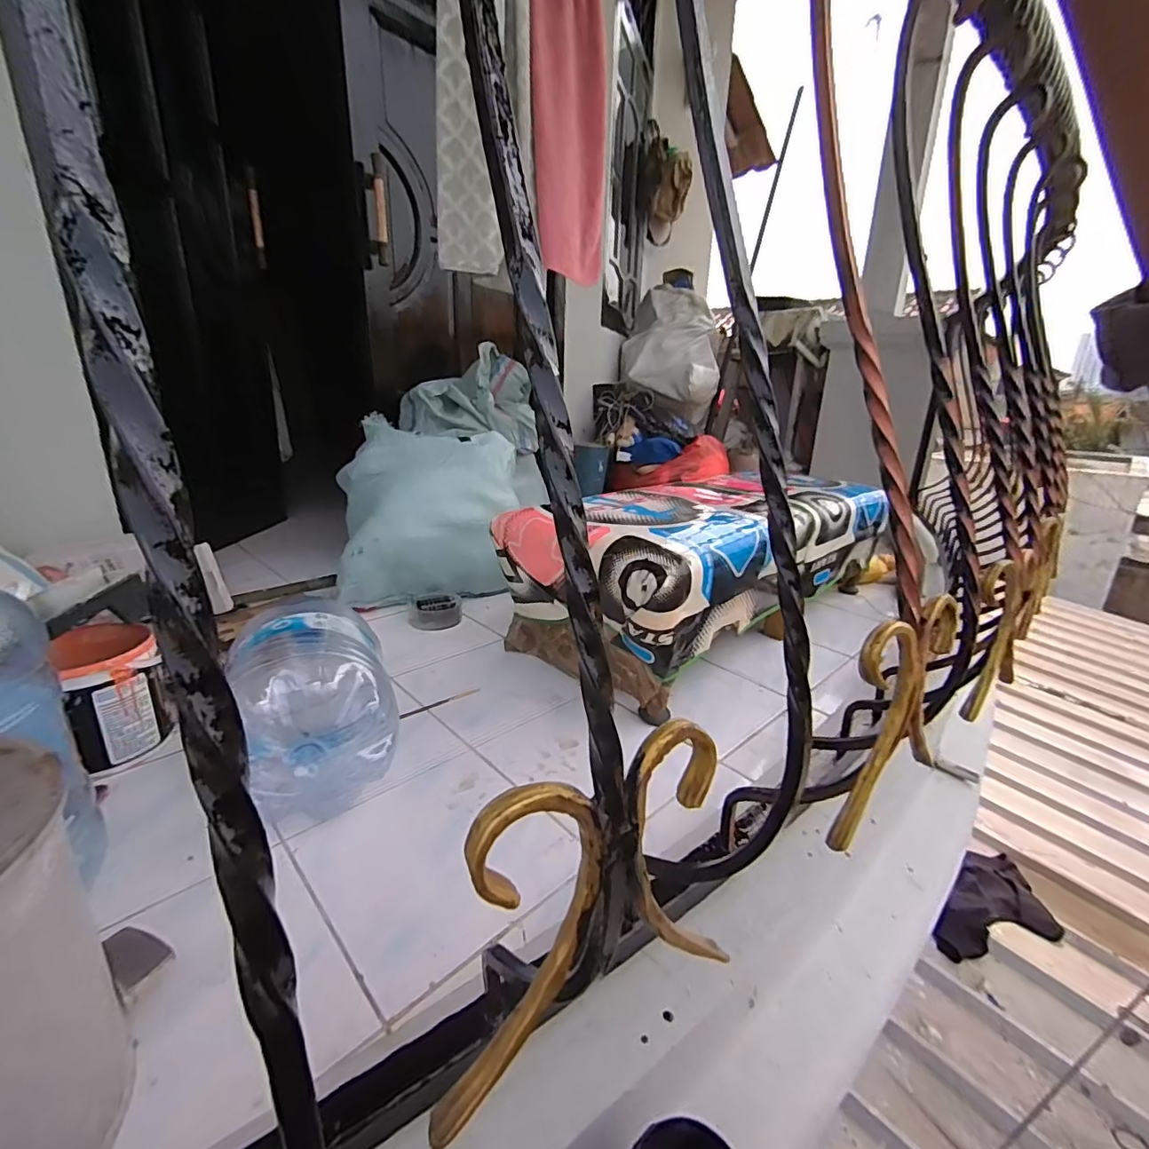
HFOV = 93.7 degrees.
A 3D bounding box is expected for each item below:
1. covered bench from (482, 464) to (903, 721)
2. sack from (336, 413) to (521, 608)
[{"bbox_3d":[0.413,-0.053,1.448,0.445,0.336,1.272,19,25,41],"label":"covered bench"},{"bbox_3d":[-0.390,-0.163,1.492,0.483,0.415,0.272,-4,19,-15],"label":"sack"}]

